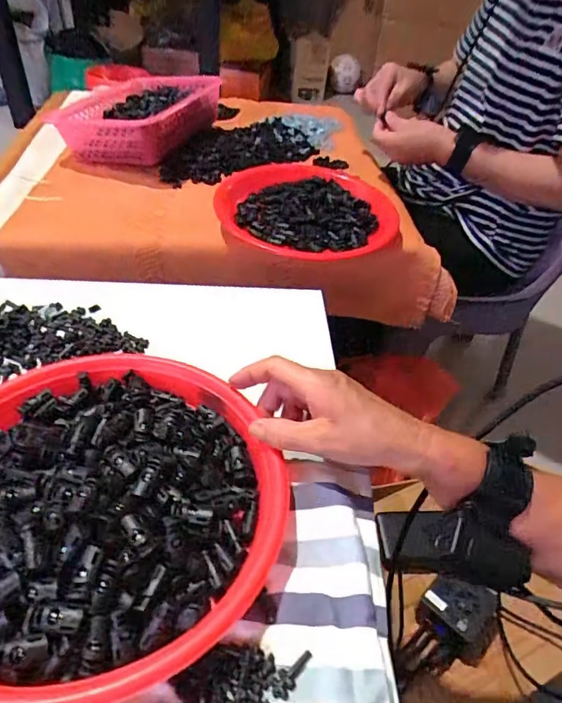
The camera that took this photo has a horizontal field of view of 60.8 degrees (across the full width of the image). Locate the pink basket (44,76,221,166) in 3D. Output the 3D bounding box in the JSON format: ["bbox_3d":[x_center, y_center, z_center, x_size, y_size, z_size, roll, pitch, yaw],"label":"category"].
[{"bbox_3d":[-0.263,-0.436,0.895,0.251,0.090,0.326,6,43,-1],"label":"pink basket"}]

